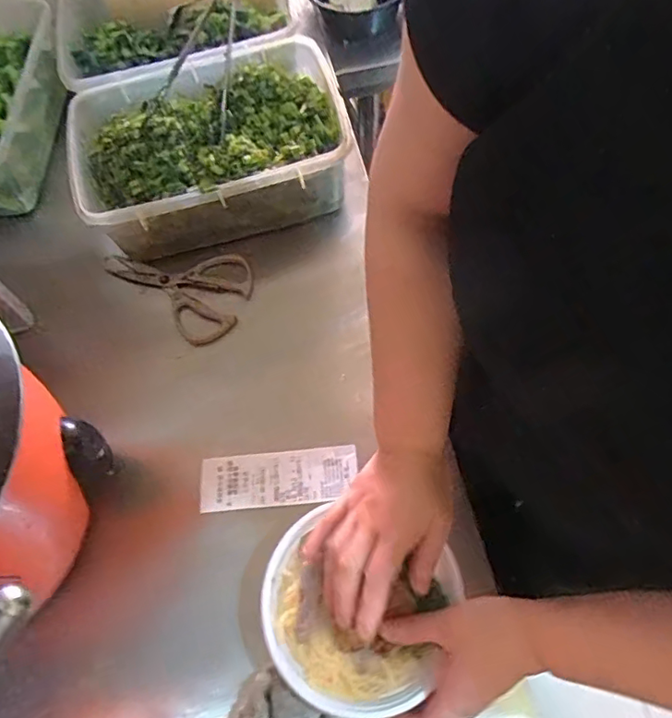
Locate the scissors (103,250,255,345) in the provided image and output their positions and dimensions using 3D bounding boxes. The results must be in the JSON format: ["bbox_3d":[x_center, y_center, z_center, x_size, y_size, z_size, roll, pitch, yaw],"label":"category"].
[{"bbox_3d":[-0.183,-0.100,0.662,0.185,0.016,0.115,33,70,17],"label":"scissors"}]

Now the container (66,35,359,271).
[{"bbox_3d":[-0.150,-0.247,0.672,0.302,0.127,0.224,-11,65,-3],"label":"container"}]

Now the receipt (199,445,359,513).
[{"bbox_3d":[-0.058,0.118,0.549,0.156,0.010,0.053,-6,65,0],"label":"receipt"}]

